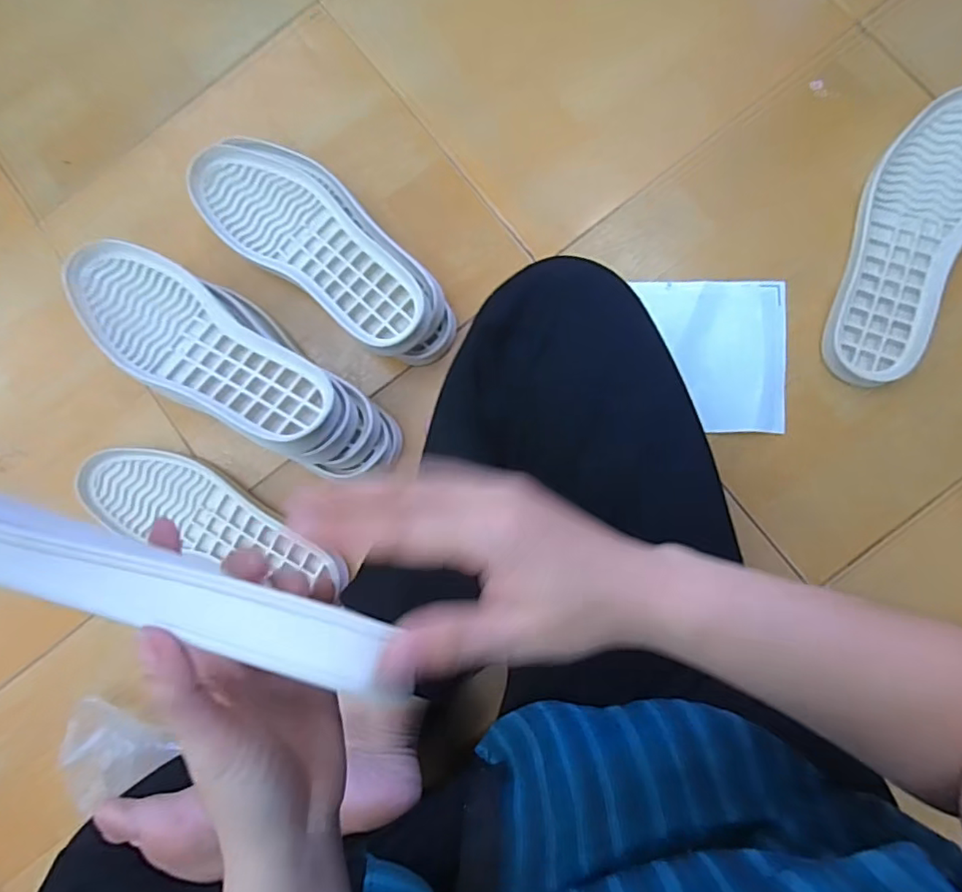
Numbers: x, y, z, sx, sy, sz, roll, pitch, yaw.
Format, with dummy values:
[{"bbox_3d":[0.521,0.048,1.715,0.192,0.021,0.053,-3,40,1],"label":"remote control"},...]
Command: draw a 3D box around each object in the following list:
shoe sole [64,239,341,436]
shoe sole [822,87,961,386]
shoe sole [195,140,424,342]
[{"bbox_3d":[-0.254,-0.086,0.502,0.287,0.039,0.102,33,88,8],"label":"shoe sole"},{"bbox_3d":[0.399,-0.198,0.538,0.097,0.021,0.292,27,87,8],"label":"shoe sole"},{"bbox_3d":[-0.164,-0.200,0.550,0.283,0.028,0.098,36,88,8],"label":"shoe sole"}]

